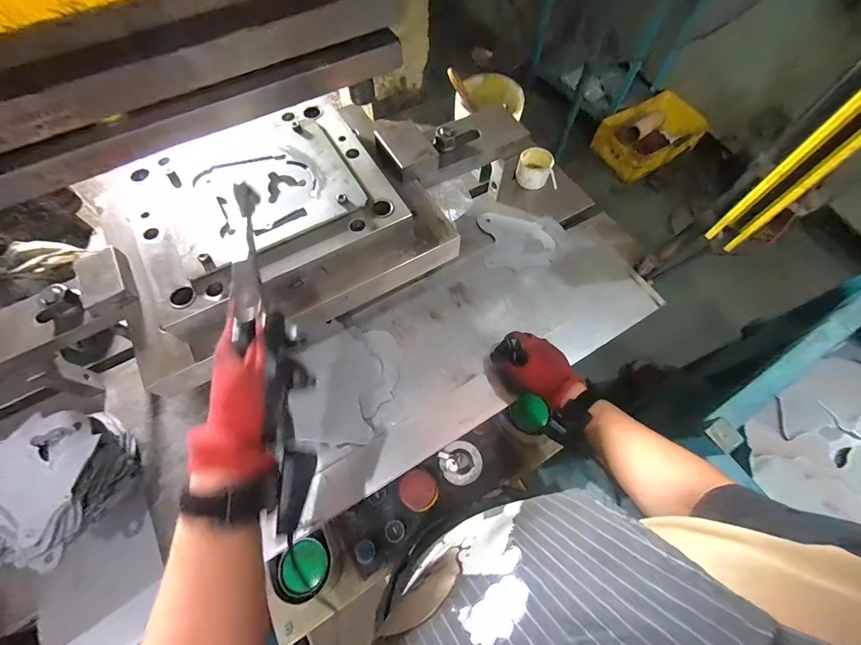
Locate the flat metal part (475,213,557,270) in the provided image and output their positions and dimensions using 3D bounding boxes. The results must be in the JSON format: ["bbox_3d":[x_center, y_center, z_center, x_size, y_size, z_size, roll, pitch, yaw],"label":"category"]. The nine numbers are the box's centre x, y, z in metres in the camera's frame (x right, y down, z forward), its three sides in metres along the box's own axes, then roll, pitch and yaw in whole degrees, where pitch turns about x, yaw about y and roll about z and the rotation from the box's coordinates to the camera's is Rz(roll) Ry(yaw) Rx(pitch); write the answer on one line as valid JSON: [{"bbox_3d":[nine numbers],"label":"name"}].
[{"bbox_3d":[0.164,-0.158,0.693,0.129,0.005,0.126,-3,65,-1],"label":"flat metal part"}]

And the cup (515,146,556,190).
[{"bbox_3d":[0.214,-0.309,0.743,0.069,0.050,0.081,-14,66,-6],"label":"cup"}]

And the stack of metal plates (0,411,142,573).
[{"bbox_3d":[-0.473,0.211,0.464,0.143,0.117,0.171,-3,65,-1],"label":"stack of metal plates"}]

